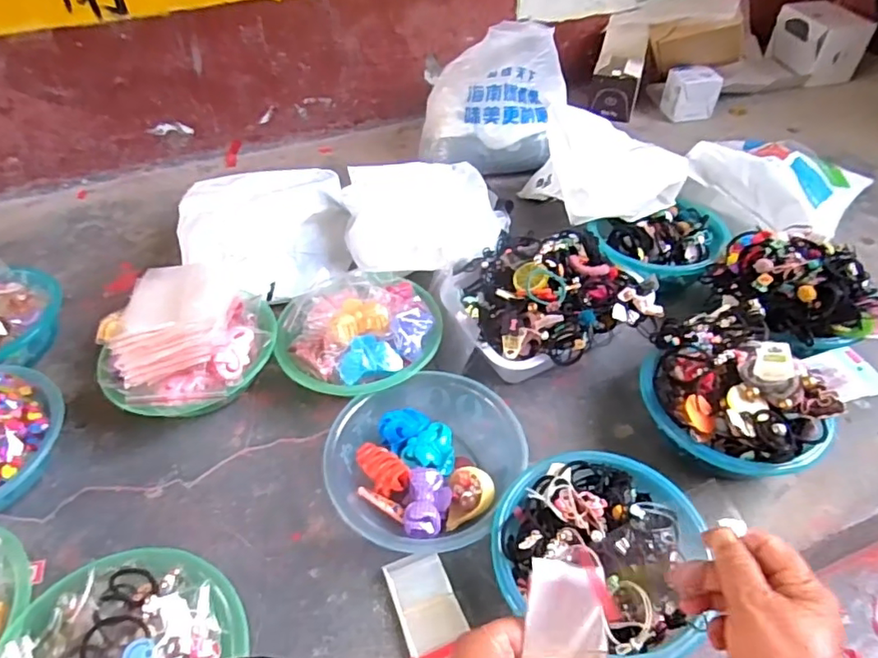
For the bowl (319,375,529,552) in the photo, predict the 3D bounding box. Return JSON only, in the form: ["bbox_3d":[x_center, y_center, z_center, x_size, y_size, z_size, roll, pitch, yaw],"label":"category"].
[{"bbox_3d":[-0.023,0.166,0.716,0.223,0.095,0.213,-1,46,1],"label":"bowl"}]

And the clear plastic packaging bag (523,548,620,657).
[{"bbox_3d":[0.088,0.215,0.380,0.062,0.018,0.127,12,50,-4],"label":"clear plastic packaging bag"}]

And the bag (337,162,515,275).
[{"bbox_3d":[-0.019,-0.200,1.001,0.291,0.090,0.261,-10,47,-8],"label":"bag"}]

